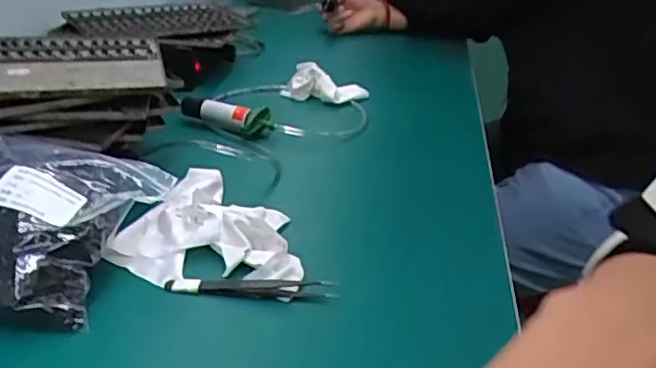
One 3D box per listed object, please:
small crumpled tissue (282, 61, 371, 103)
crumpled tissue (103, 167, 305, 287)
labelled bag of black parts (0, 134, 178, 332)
[{"bbox_3d":[-0.005,-0.139,0.858,0.116,0.038,0.042,11,28,16],"label":"small crumpled tissue"},{"bbox_3d":[-0.109,0.021,0.536,0.143,0.030,0.199,-3,28,-11],"label":"crumpled tissue"},{"bbox_3d":[-0.211,0.026,0.468,0.126,0.073,0.149,8,28,10],"label":"labelled bag of black parts"}]

